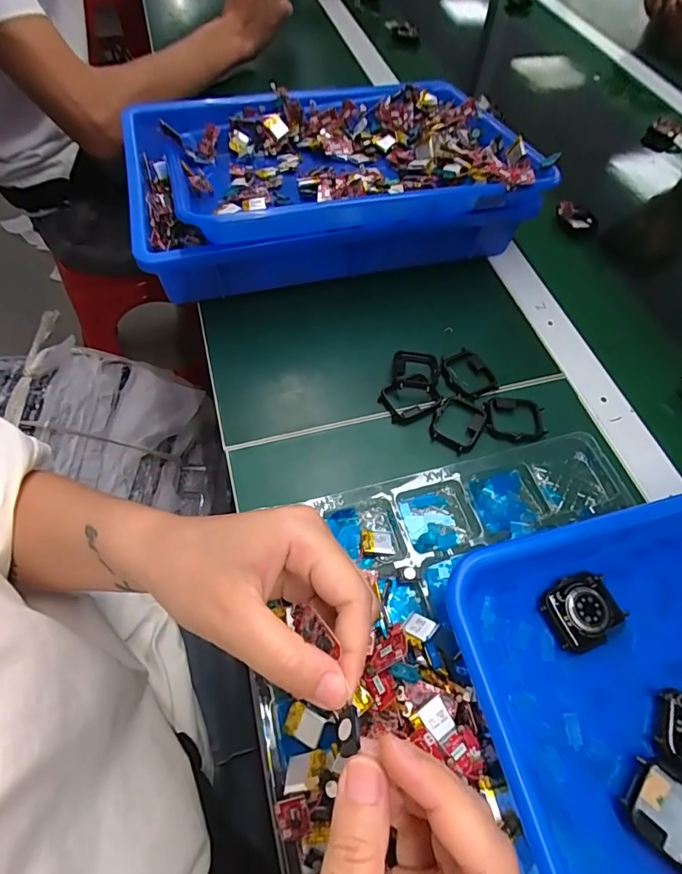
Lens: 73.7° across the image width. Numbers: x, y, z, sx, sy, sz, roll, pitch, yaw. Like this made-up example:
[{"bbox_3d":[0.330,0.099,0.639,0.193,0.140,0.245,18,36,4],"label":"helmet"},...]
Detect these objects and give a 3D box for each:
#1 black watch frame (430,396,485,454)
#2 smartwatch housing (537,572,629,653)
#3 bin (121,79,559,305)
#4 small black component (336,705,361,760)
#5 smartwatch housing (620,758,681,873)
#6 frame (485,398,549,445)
[{"bbox_3d":[0.092,-0.012,0.355,0.036,0.005,0.047,33,61,19],"label":"black watch frame"},{"bbox_3d":[0.139,0.102,0.265,0.043,0.018,0.036,-20,58,-14],"label":"smartwatch housing"},{"bbox_3d":[-0.021,-0.262,0.458,0.356,0.089,0.279,-12,57,-10],"label":"bin"},{"bbox_3d":[0.002,0.105,0.162,0.008,0.004,0.015,-4,56,-4],"label":"small black component"},{"bbox_3d":[0.163,0.185,0.223,0.043,0.010,0.036,35,61,20],"label":"smartwatch housing"},{"bbox_3d":[0.137,-0.015,0.358,0.047,0.005,0.041,0,56,-2],"label":"frame"}]

